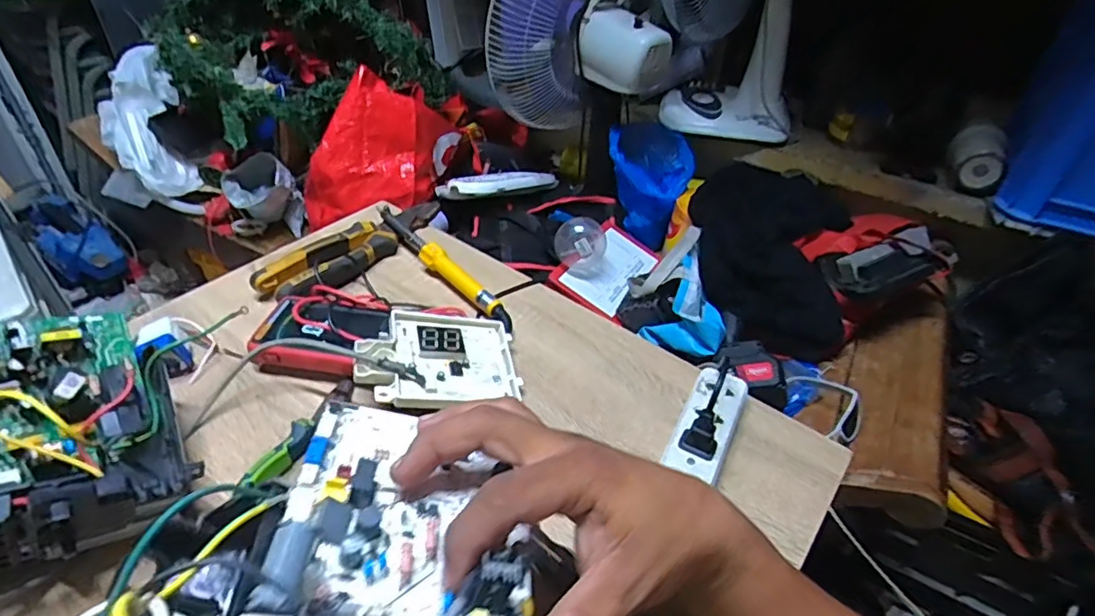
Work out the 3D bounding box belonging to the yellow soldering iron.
[{"bbox_3d":[-0.112,-0.047,0.624,0.025,0.024,0.239,-27,49,-30],"label":"yellow soldering iron"}]

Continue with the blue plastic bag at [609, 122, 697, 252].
[{"bbox_3d":[0.200,-0.260,1.225,0.125,0.196,0.189,-29,50,-32],"label":"blue plastic bag"}]

